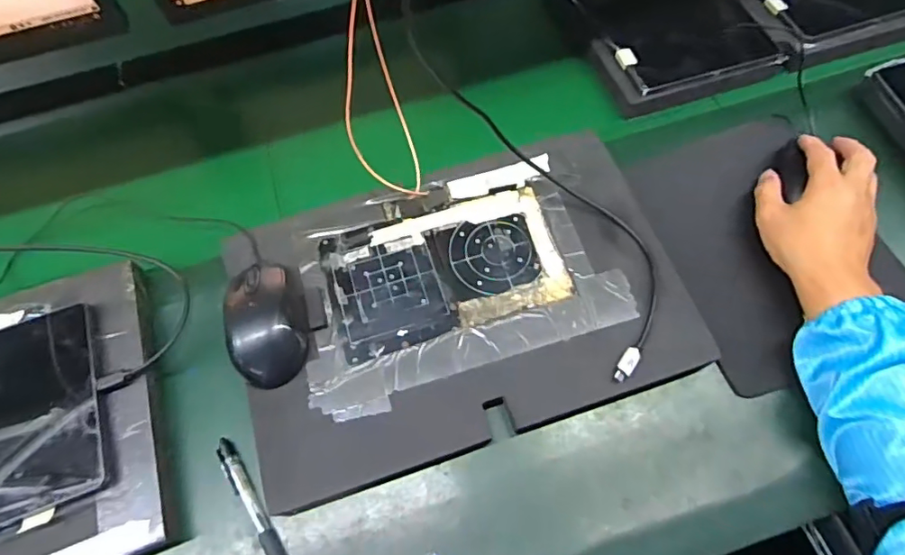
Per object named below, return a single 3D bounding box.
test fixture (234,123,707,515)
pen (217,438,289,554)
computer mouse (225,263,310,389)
[{"bbox_3d":[0.005,0.017,0.487,0.377,0.026,0.257,-17,65,-6],"label":"test fixture"},{"bbox_3d":[-0.160,0.191,0.429,0.015,0.012,0.136,-33,67,-14],"label":"pen"},{"bbox_3d":[-0.162,0.038,0.458,0.062,0.034,0.104,-13,64,-3],"label":"computer mouse"}]

